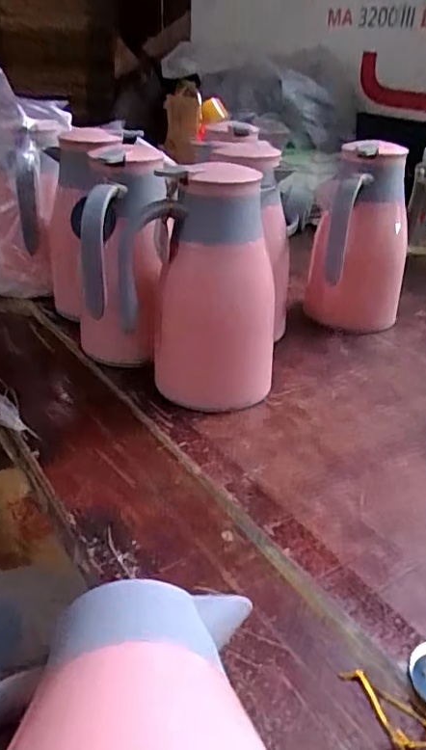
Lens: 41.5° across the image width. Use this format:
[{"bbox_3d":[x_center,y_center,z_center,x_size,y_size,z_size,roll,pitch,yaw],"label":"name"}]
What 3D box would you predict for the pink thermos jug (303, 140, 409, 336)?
[{"bbox_3d":[0.206,-0.192,0.793,0.130,0.248,0.155,13,31,18],"label":"pink thermos jug"}]

